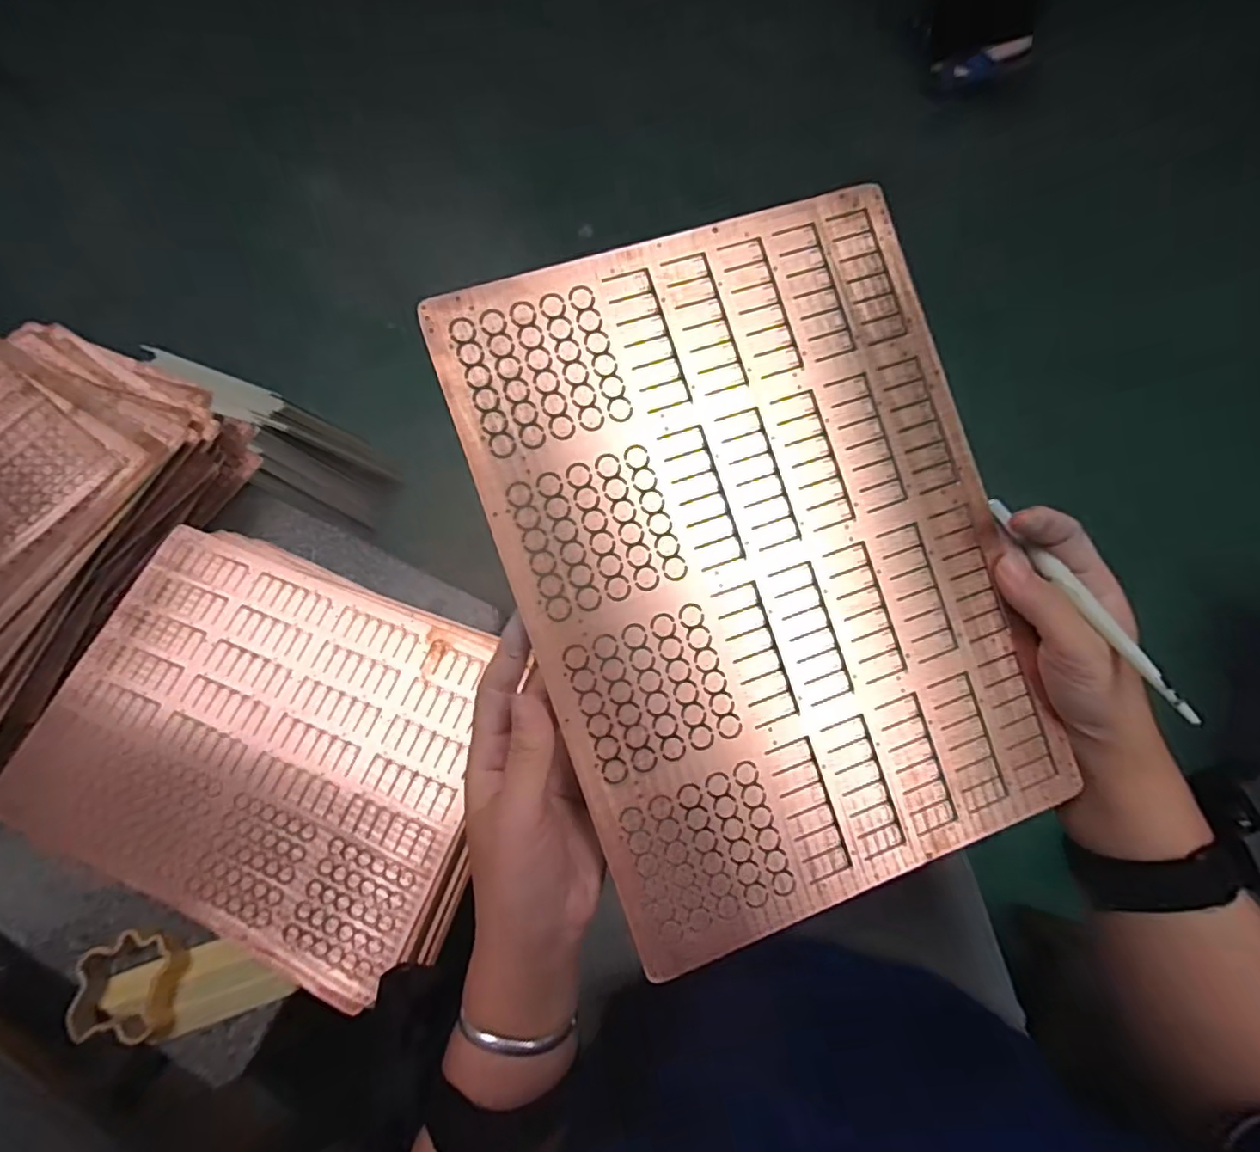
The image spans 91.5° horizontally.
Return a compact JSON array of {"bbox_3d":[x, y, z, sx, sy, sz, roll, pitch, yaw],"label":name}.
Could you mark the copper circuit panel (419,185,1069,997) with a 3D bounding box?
[{"bbox_3d":[0.067,-0.005,0.300,0.234,0.004,0.328,-19,90,-8],"label":"copper circuit panel"}]

